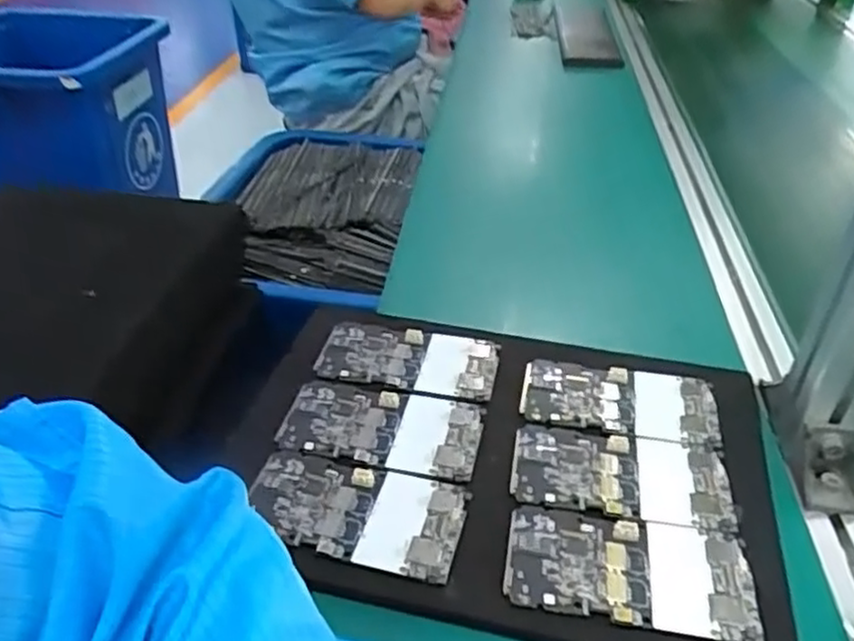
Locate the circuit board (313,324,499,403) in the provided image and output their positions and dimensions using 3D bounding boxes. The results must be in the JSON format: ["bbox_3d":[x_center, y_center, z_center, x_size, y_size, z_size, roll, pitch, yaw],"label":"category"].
[{"bbox_3d":[-0.014,0.029,0.537,0.131,0.008,0.069,6,36,8],"label":"circuit board"}]

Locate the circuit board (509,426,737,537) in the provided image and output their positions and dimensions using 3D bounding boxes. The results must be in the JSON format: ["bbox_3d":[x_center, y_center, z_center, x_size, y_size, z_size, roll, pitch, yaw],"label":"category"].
[{"bbox_3d":[0.122,0.095,0.449,0.131,0.004,0.070,8,37,11],"label":"circuit board"}]

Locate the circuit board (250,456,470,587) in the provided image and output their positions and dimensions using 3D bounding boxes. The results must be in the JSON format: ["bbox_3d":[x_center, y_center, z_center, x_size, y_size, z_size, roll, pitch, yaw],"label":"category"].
[{"bbox_3d":[-0.043,0.116,0.427,0.128,0.013,0.067,8,37,11],"label":"circuit board"}]

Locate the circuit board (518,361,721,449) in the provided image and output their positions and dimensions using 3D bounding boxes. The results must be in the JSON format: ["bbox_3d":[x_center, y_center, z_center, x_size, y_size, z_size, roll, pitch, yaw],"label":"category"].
[{"bbox_3d":[0.134,0.056,0.502,0.132,0.006,0.064,6,36,9],"label":"circuit board"}]

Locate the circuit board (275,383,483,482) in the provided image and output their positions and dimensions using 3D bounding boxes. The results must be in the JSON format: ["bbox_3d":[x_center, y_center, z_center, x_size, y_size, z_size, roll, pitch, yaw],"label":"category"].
[{"bbox_3d":[-0.031,0.071,0.481,0.129,0.006,0.067,6,36,8],"label":"circuit board"}]

